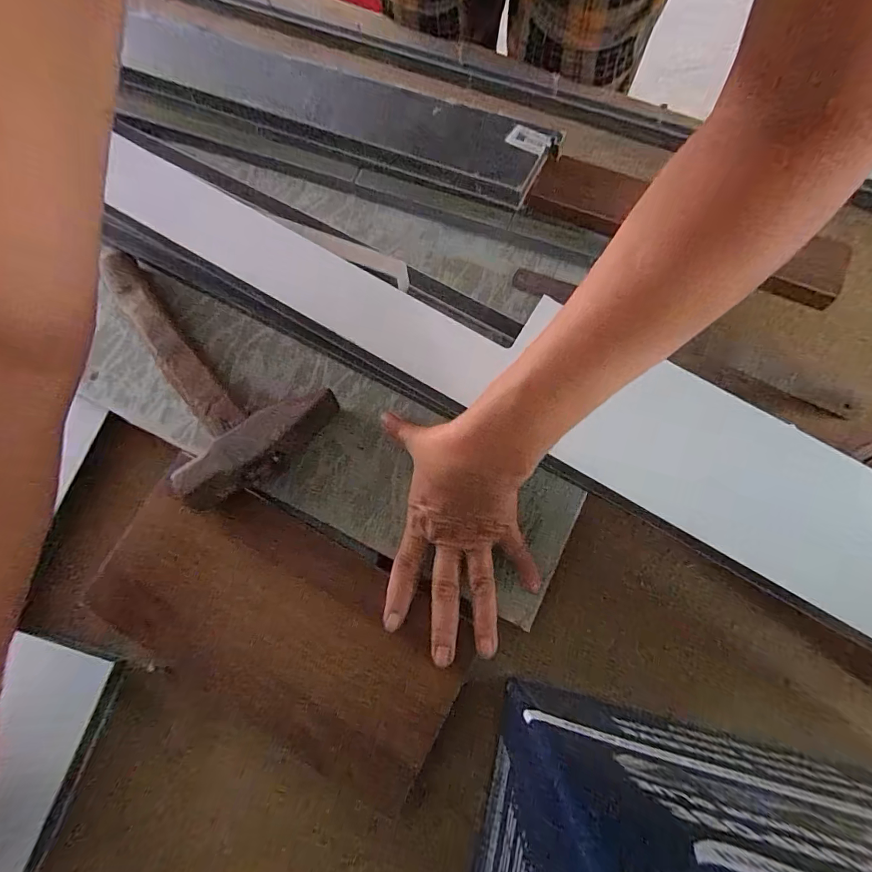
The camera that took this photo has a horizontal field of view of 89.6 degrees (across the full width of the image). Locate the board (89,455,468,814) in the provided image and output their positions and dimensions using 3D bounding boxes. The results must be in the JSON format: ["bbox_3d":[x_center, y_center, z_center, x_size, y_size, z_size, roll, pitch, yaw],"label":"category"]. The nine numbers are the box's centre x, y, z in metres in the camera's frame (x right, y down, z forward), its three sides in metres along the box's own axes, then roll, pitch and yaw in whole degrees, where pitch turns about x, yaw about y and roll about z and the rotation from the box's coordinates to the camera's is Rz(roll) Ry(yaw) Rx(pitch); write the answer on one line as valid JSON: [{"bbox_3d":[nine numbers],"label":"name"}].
[{"bbox_3d":[-0.115,0.135,0.317,0.265,0.017,0.136,27,84,8],"label":"board"}]

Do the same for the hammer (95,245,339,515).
[{"bbox_3d":[-0.193,-0.057,0.356,0.120,0.036,0.232,-39,76,-14],"label":"hammer"}]

